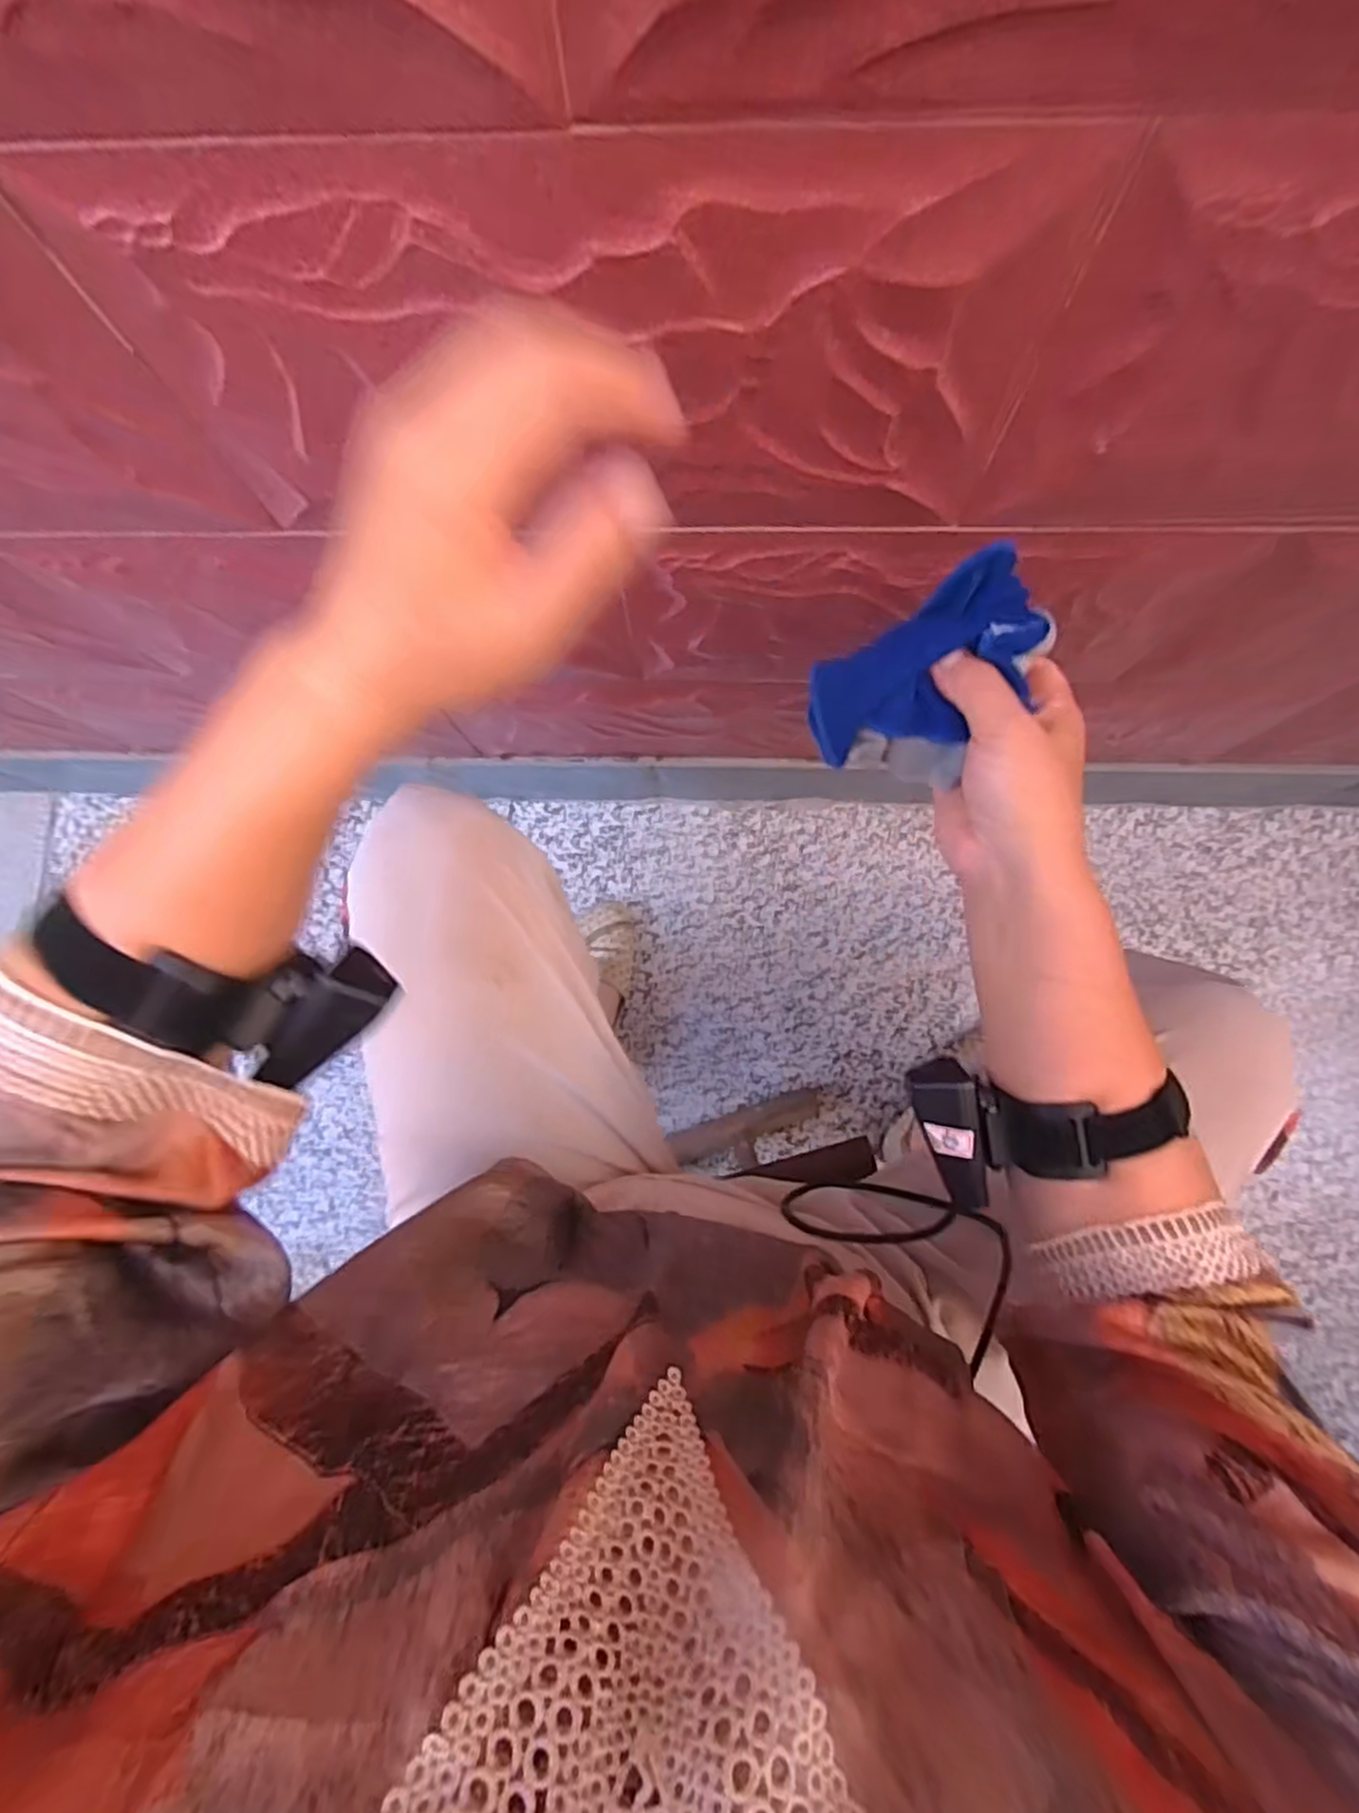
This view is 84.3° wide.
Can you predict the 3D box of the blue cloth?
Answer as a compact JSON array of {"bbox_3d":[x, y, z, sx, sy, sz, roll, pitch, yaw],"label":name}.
[{"bbox_3d":[0.128,-0.112,0.378,0.111,0.062,0.076,-30,82,-3],"label":"blue cloth"}]

